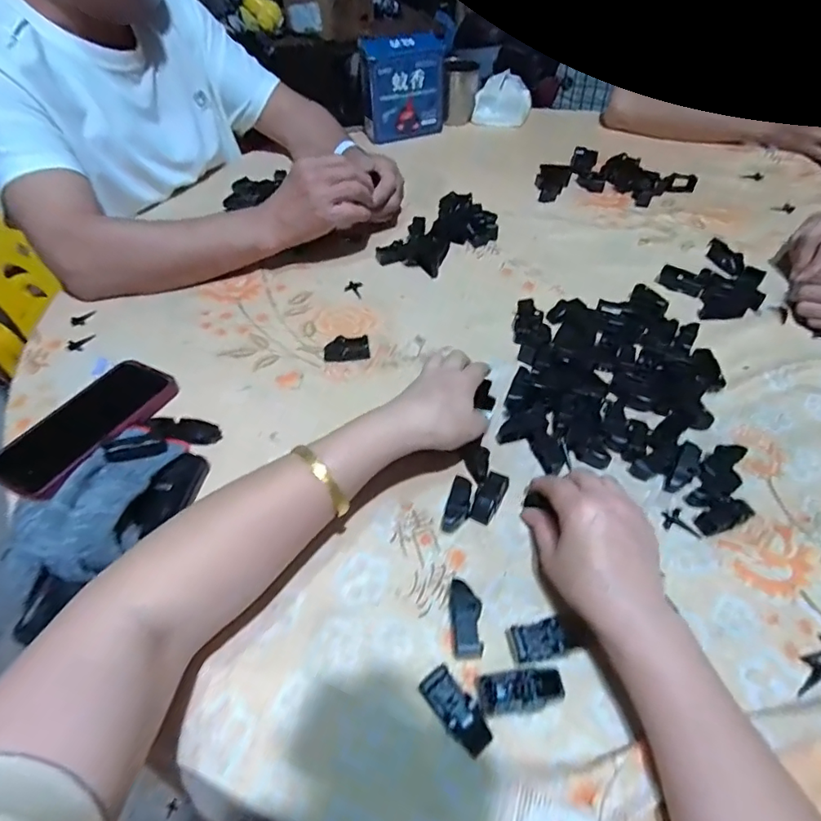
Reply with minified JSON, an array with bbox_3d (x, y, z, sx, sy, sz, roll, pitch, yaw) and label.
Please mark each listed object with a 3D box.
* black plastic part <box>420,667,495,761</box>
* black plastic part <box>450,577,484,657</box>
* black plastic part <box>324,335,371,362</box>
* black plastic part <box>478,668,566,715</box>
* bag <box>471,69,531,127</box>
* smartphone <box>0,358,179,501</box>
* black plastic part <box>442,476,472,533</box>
[{"bbox_3d":[0.027,0.183,0.306,0.020,0.016,0.048,-31,53,-24],"label":"black plastic part"},{"bbox_3d":[0.037,0.142,0.341,0.020,0.021,0.045,1,47,3],"label":"black plastic part"},{"bbox_3d":[-0.067,-0.065,0.529,0.047,0.014,0.025,-3,47,-1],"label":"black plastic part"},{"bbox_3d":[0.068,0.174,0.311,0.049,0.020,0.022,-4,47,-2],"label":"black plastic part"},{"bbox_3d":[0.180,-0.606,0.976,0.107,0.065,0.092,6,49,9],"label":"bag"},{"bbox_3d":[-0.294,0.010,0.459,0.085,0.013,0.157,21,51,20],"label":"smartphone"},{"bbox_3d":[0.039,0.074,0.398,0.018,0.014,0.045,7,52,21],"label":"black plastic part"}]

